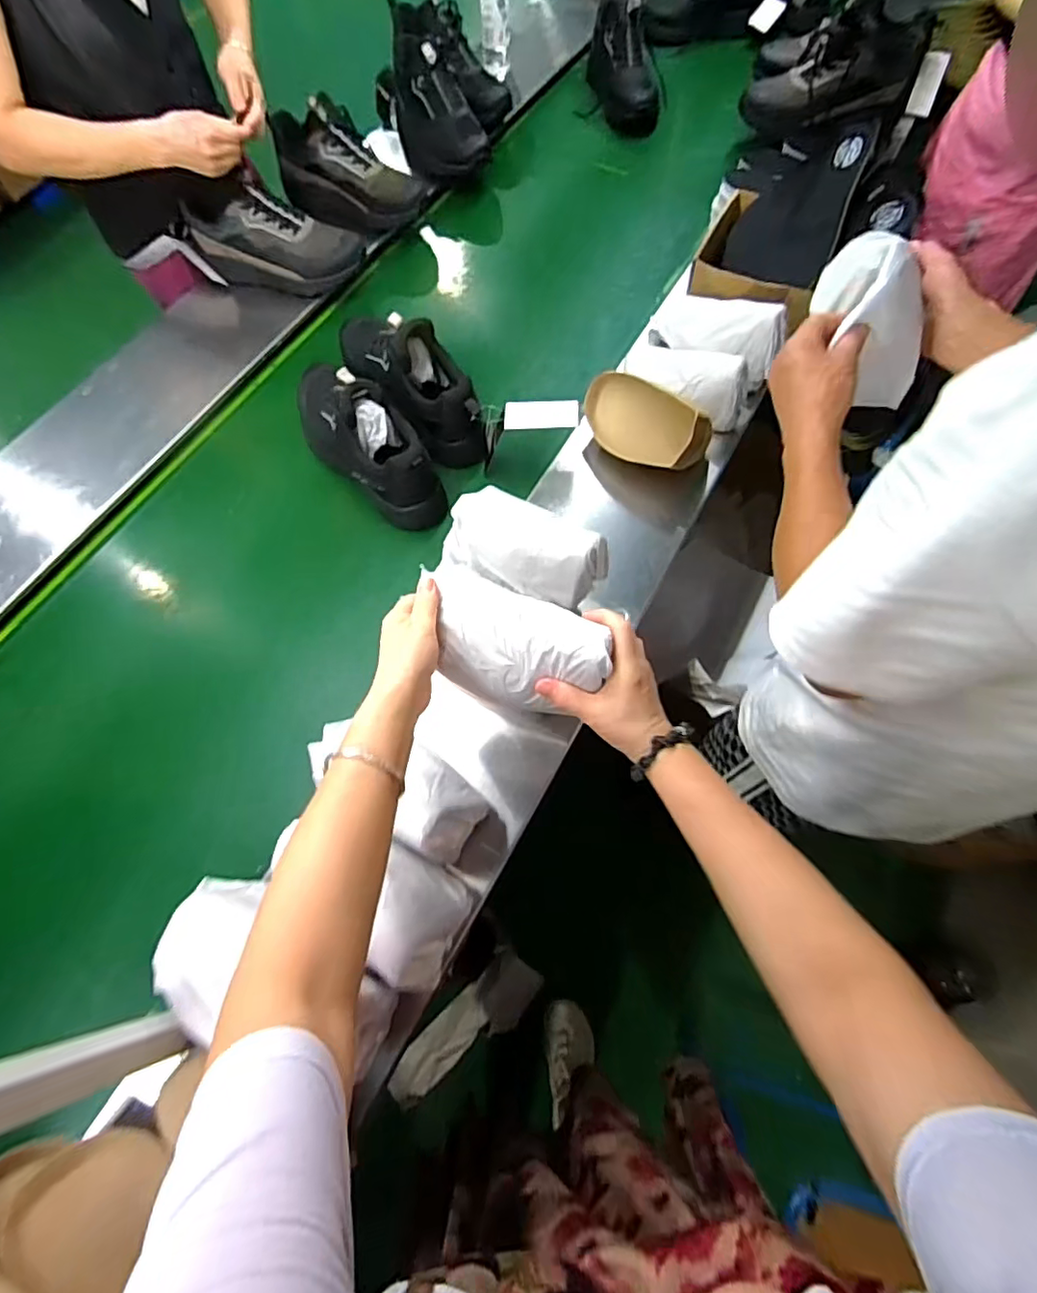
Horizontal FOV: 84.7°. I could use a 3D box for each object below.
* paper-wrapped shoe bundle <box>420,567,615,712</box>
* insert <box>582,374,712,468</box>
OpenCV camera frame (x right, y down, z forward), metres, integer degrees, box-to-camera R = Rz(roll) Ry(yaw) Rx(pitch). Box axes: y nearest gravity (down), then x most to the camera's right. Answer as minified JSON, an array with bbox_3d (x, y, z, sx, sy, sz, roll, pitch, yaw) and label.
[{"bbox_3d":[-0.006,0.001,0.505,0.143,0.064,0.084,20,69,10],"label":"paper-wrapped shoe bundle"},{"bbox_3d":[0.182,-0.331,0.844,0.194,0.116,0.098,40,73,16],"label":"insert"}]

